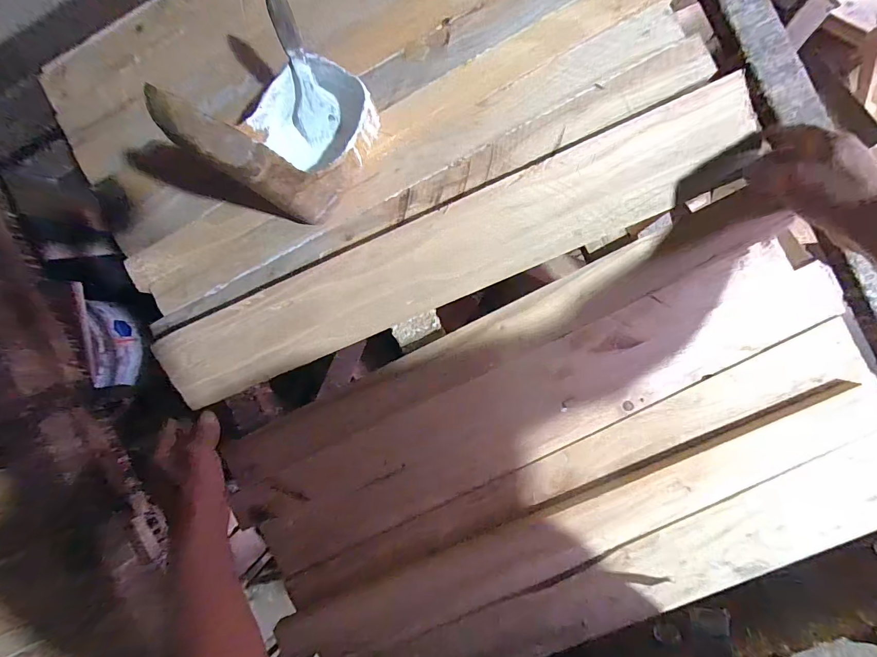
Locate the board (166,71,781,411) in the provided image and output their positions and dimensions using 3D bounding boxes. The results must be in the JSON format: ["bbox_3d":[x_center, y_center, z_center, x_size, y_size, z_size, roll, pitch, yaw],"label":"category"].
[{"bbox_3d":[0.002,-0.083,0.446,0.695,0.026,0.108,-23,90,6],"label":"board"}]

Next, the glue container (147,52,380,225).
[{"bbox_3d":[-0.142,-0.200,0.360,0.108,0.216,0.146,37,95,3],"label":"glue container"}]

